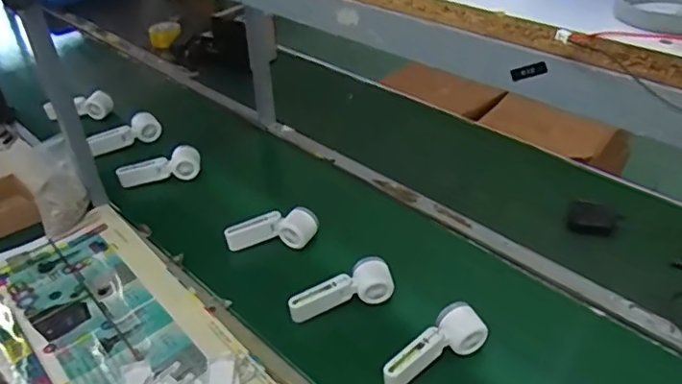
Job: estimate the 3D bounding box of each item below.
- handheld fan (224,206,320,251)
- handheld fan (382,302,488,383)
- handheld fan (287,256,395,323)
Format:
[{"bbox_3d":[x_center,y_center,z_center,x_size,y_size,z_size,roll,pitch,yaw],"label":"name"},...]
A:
[{"bbox_3d":[-0.126,0.076,1.038,0.168,0.055,0.061,-6,36,-4],"label":"handheld fan"},{"bbox_3d":[0.126,0.218,0.801,0.157,0.059,0.056,-25,41,-27],"label":"handheld fan"},{"bbox_3d":[-0.002,0.157,0.908,0.169,0.044,0.062,-15,38,-15],"label":"handheld fan"}]

